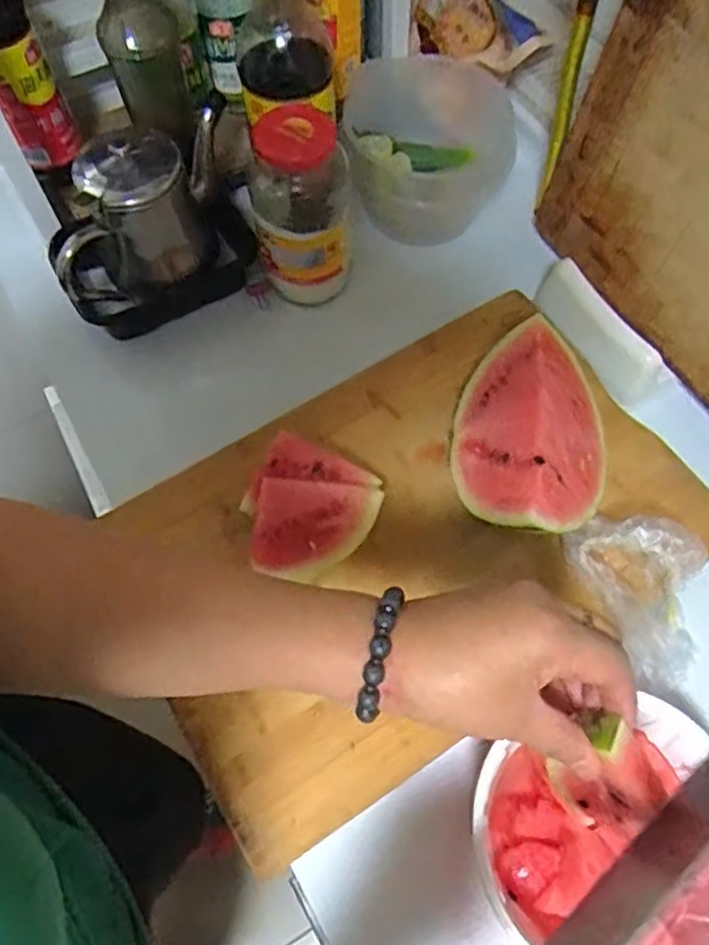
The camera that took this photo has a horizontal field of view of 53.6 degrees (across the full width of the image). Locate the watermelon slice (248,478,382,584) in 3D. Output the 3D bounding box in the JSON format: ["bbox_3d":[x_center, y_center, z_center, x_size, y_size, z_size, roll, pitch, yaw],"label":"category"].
[{"bbox_3d":[-0.030,0.041,0.538,0.091,0.018,0.064,7,90,1],"label":"watermelon slice"}]

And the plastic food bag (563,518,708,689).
[{"bbox_3d":[0.215,0.087,0.518,0.093,0.050,0.127,-25,67,-11],"label":"plastic food bag"}]

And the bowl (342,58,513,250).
[{"bbox_3d":[0.074,-0.314,0.686,0.147,0.106,0.135,0,64,0],"label":"bowl"}]

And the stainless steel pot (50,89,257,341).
[{"bbox_3d":[-0.181,-0.219,0.628,0.174,0.140,0.120,-20,66,-9],"label":"stainless steel pot"}]

